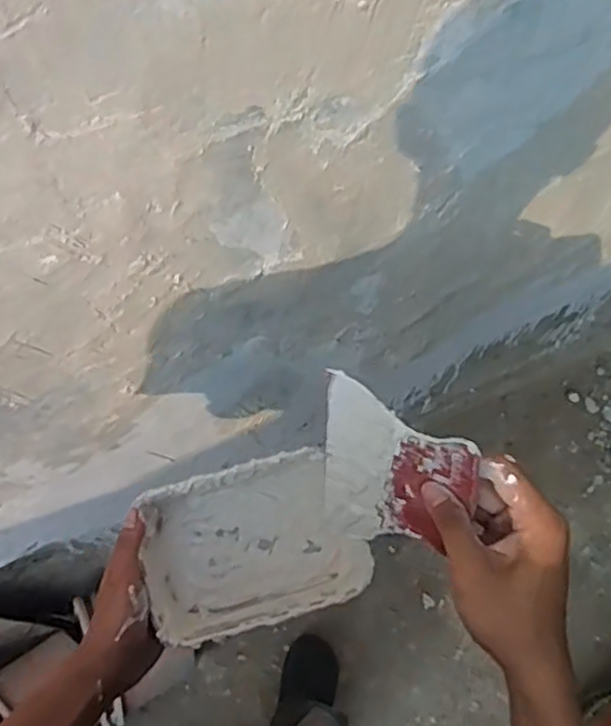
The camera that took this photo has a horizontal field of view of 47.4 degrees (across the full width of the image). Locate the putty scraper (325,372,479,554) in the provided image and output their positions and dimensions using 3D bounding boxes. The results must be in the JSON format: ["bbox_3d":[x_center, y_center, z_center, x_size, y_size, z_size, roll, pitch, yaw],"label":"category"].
[{"bbox_3d":[0.055,0.072,0.442,0.101,0.115,0.007,19,34,28],"label":"putty scraper"}]

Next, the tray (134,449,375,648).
[{"bbox_3d":[-0.042,0.148,0.562,0.168,0.055,0.120,-14,70,-4],"label":"tray"}]

